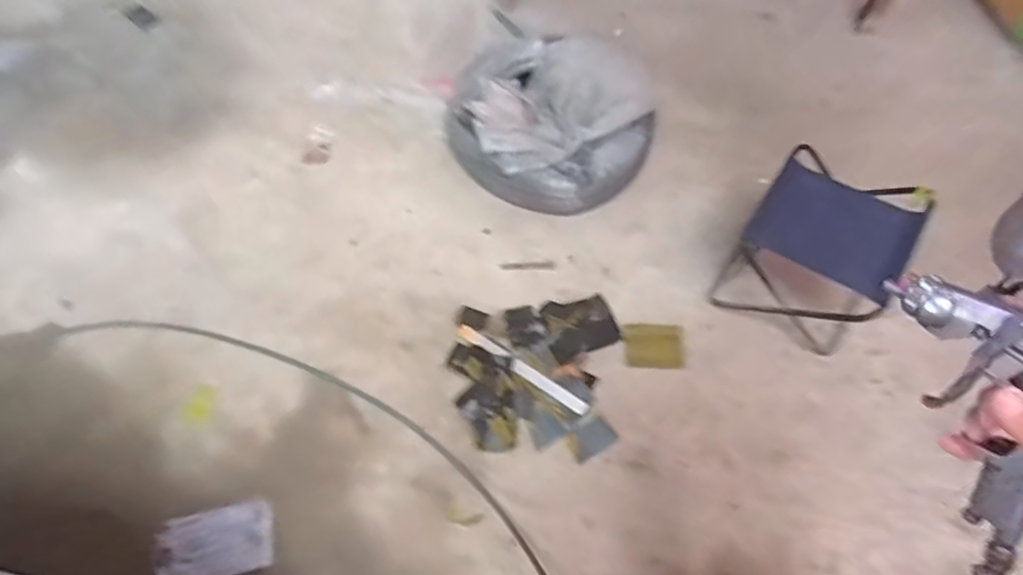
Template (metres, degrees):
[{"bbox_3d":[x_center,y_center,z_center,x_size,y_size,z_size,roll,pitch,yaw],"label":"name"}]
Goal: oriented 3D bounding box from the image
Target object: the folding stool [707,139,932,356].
[{"bbox_3d":[0.722,-0.093,1.400,0.325,0.274,0.387,32,69,16],"label":"folding stool"}]

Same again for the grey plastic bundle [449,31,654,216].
[{"bbox_3d":[0.114,-0.471,1.619,0.542,0.162,0.498,10,65,7],"label":"grey plastic bundle"}]

